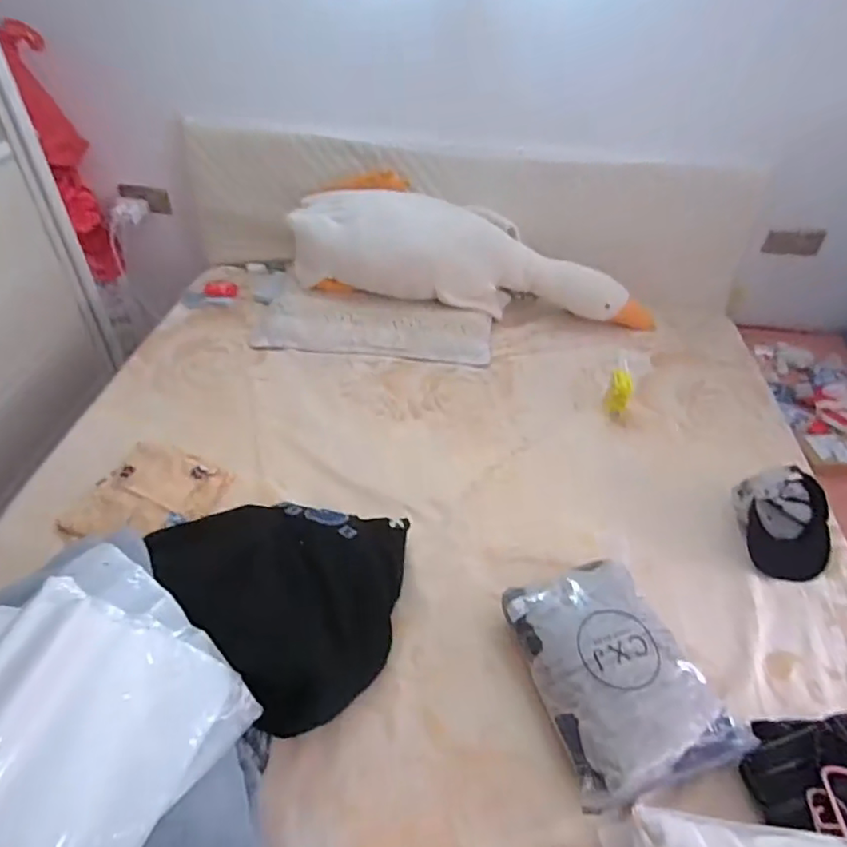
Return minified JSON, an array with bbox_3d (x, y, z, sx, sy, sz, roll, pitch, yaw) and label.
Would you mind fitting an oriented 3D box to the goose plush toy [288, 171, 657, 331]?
[{"bbox_3d":[0.168,-0.532,1.771,1.077,0.304,0.319,5,43,3],"label":"goose plush toy"}]

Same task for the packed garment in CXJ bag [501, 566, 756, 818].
[{"bbox_3d":[0.322,0.401,0.971,0.277,0.078,0.355,-12,45,-15],"label":"packed garment in CXJ bag"}]

